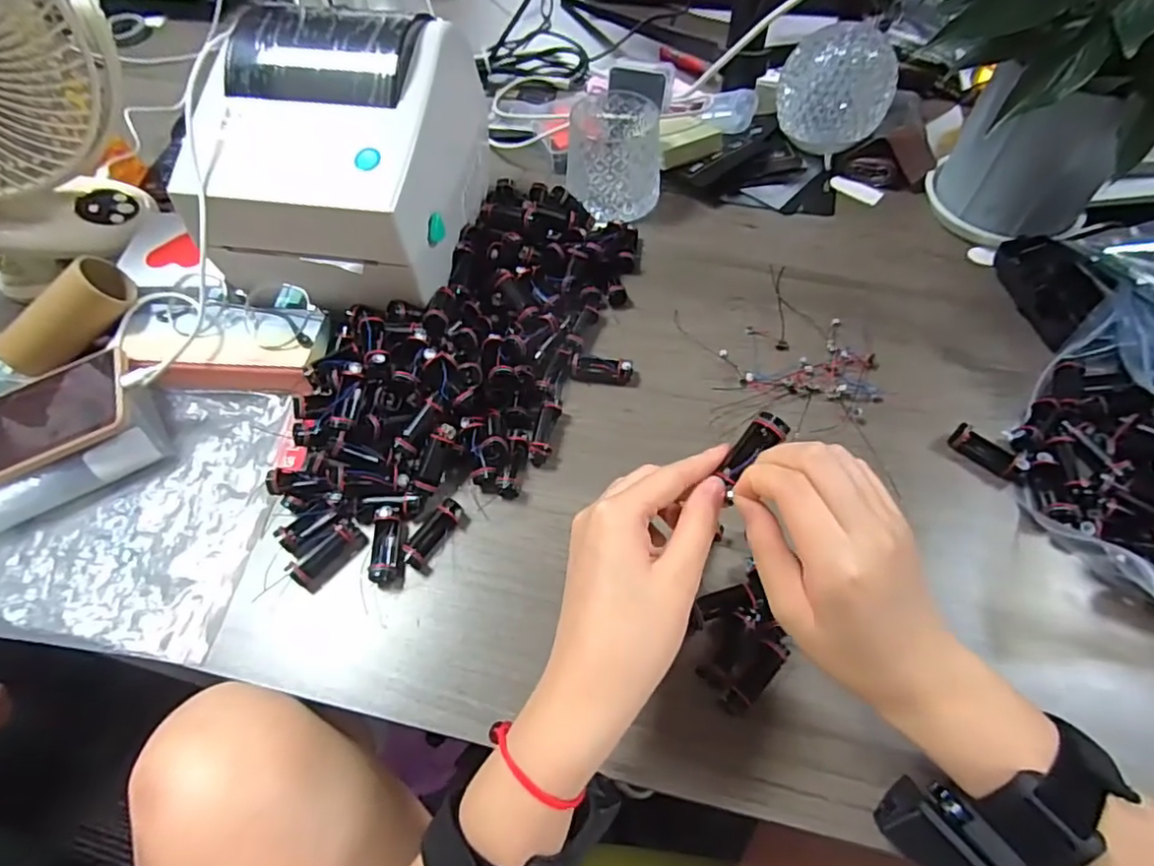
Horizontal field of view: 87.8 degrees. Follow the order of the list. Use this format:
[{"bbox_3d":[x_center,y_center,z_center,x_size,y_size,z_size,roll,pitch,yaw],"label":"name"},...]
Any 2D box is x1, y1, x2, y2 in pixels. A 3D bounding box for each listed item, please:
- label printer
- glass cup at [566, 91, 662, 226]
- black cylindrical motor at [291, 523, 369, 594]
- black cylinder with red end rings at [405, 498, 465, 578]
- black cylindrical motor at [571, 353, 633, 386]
[{"bbox_3d":[-0.178,-0.216,0.461,0.170,0.140,0.197,5,59,4],"label":"label printer"},{"bbox_3d":[0.035,-0.252,0.552,0.084,0.076,0.098,5,59,4],"label":"glass cup"},{"bbox_3d":[-0.163,0.081,0.392,0.017,0.019,0.046,36,66,21],"label":"black cylindrical motor"},{"bbox_3d":[-0.095,0.066,0.396,0.018,0.015,0.049,23,62,15],"label":"black cylinder with red end rings"},{"bbox_3d":[0.019,-0.049,0.462,0.046,0.017,0.015,6,59,5],"label":"black cylindrical motor"}]

